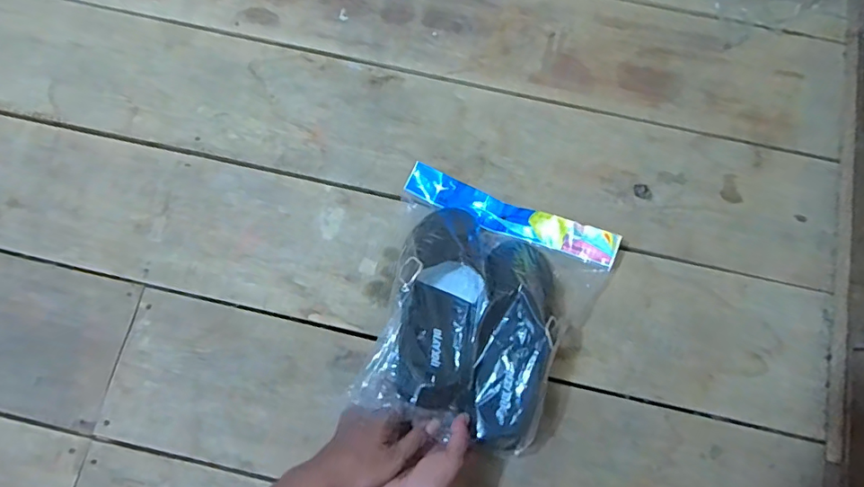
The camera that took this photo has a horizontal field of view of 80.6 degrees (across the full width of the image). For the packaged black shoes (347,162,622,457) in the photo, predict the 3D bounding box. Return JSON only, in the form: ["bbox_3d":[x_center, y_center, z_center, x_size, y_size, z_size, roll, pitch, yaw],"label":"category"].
[{"bbox_3d":[0.058,0.068,0.589,0.262,0.112,0.283,20,79,5],"label":"packaged black shoes"}]

